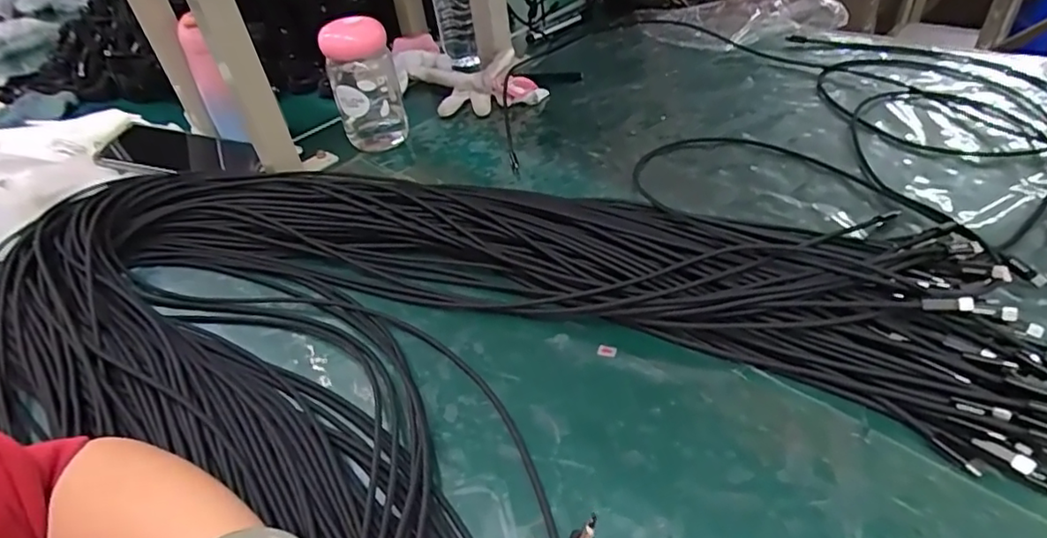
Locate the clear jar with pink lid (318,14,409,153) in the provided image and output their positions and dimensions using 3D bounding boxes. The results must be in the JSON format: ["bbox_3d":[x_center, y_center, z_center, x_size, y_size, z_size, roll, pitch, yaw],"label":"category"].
[{"bbox_3d":[-0.170,-0.193,0.623,0.070,0.134,0.058,-12,39,-7],"label":"clear jar with pink lid"}]

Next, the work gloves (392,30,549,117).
[{"bbox_3d":[-0.091,-0.253,0.745,0.117,0.044,0.237,-27,43,-23],"label":"work gloves"}]

